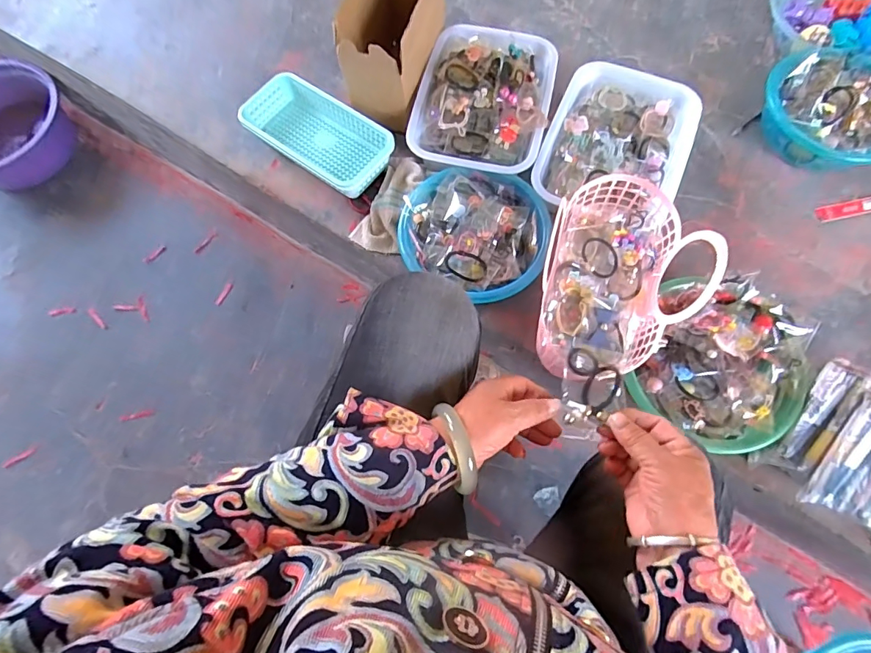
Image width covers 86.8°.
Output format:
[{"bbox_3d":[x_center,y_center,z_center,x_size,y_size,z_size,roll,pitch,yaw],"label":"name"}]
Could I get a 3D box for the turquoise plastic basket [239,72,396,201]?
[{"bbox_3d":[-0.203,-0.331,0.796,0.265,0.060,0.143,37,77,10],"label":"turquoise plastic basket"}]

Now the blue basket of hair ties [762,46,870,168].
[{"bbox_3d":[0.658,-0.350,0.757,0.223,0.096,0.179,7,74,2],"label":"blue basket of hair ties"}]

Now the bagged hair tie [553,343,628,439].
[{"bbox_3d":[0.146,0.061,0.428,0.054,0.025,0.092,17,75,6],"label":"bagged hair tie"}]

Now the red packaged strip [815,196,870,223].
[{"bbox_3d":[0.717,-0.202,0.763,0.178,0.005,0.028,-12,74,-4],"label":"red packaged strip"}]

